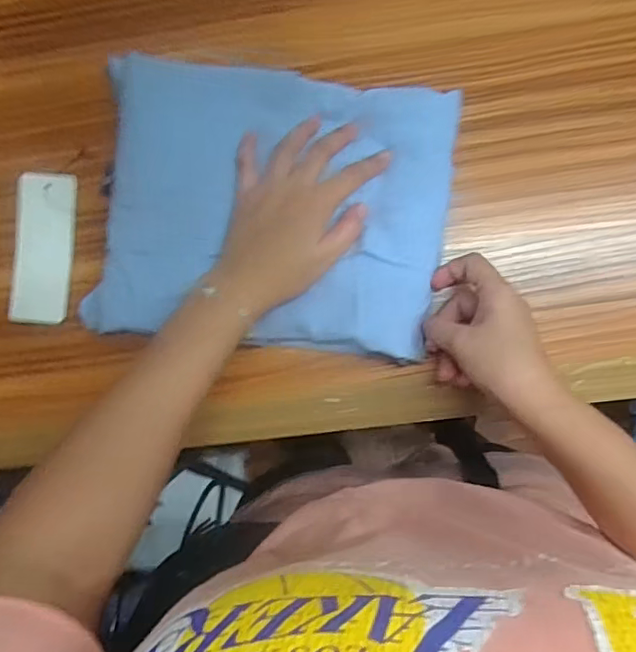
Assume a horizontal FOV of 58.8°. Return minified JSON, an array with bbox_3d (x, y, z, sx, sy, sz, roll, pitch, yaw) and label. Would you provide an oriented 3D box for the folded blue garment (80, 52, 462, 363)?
[{"bbox_3d":[-0.035,-0.091,0.428,0.261,0.030,0.209,7,88,4],"label":"folded blue garment"}]

